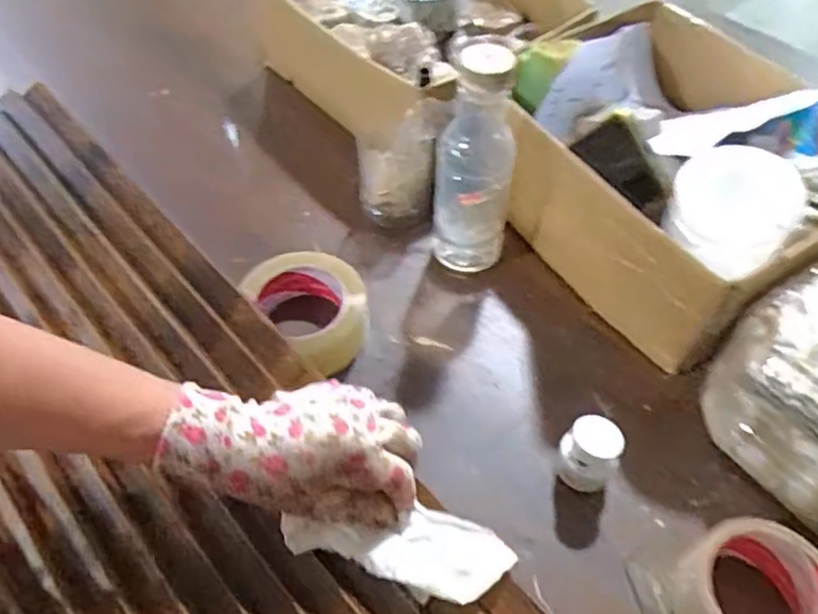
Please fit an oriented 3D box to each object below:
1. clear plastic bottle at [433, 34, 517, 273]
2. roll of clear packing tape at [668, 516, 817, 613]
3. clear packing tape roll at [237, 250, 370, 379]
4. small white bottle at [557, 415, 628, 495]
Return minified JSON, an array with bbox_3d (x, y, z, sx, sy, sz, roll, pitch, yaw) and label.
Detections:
[{"bbox_3d":[0.058,-0.125,0.574,0.065,0.224,0.062,2,52,1],"label":"clear plastic bottle"},{"bbox_3d":[0.225,0.192,0.426,0.083,0.063,0.087,0,52,0],"label":"roll of clear packing tape"},{"bbox_3d":[-0.084,-0.001,0.585,0.090,0.047,0.115,-34,59,-24],"label":"clear packing tape roll"},{"bbox_3d":[0.134,0.111,0.488,0.041,0.058,0.034,18,54,14],"label":"small white bottle"}]

